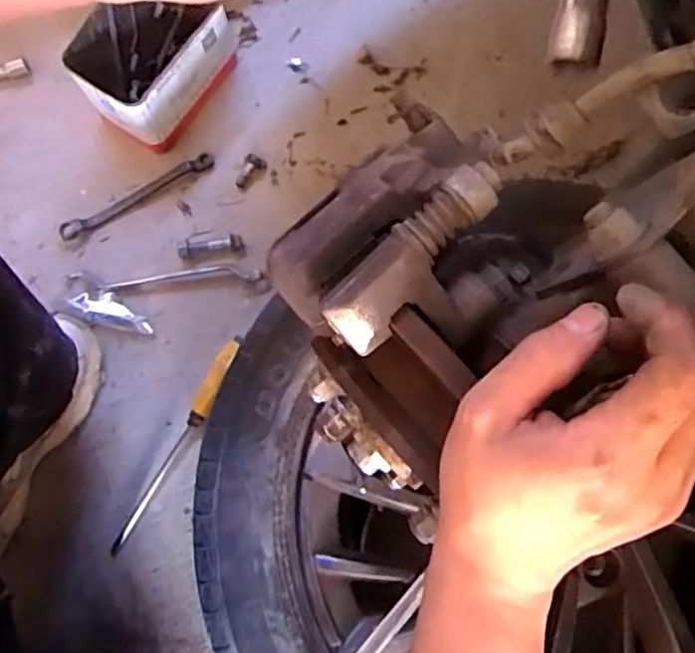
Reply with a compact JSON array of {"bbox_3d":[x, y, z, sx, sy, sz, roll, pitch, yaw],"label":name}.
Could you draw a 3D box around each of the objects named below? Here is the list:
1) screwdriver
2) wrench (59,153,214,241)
[{"bbox_3d":[-0.180,0.126,0.690,0.020,0.023,0.256,27,79,6],"label":"screwdriver"},{"bbox_3d":[-0.245,-0.151,0.750,0.193,0.008,0.022,-28,78,-6],"label":"wrench"}]

